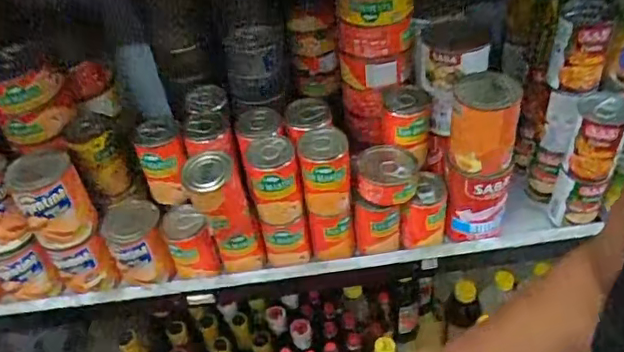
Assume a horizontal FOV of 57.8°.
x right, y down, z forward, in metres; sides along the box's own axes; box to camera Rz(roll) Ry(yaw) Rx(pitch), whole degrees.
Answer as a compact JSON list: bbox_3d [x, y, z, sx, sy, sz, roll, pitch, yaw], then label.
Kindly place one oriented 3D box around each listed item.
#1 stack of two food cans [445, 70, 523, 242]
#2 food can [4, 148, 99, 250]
[{"bbox_3d":[0.183,-0.017,0.619,0.065,0.178,0.076,7,42,16],"label":"stack of two food cans"},{"bbox_3d":[-0.276,0.025,0.603,0.064,0.088,0.064,-4,40,3],"label":"food can"}]

